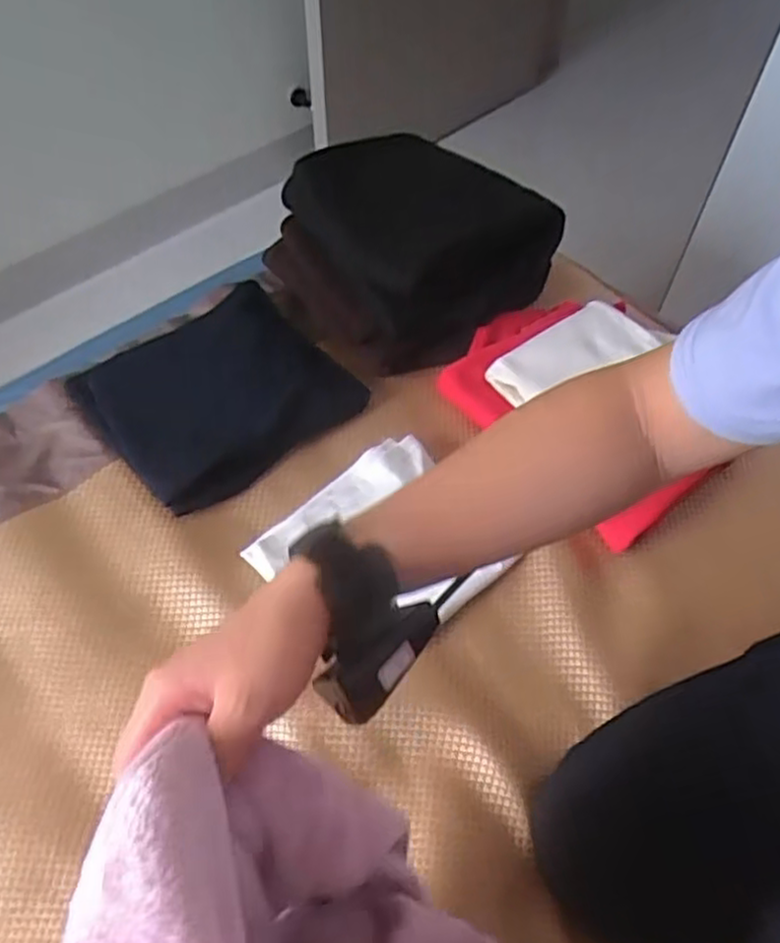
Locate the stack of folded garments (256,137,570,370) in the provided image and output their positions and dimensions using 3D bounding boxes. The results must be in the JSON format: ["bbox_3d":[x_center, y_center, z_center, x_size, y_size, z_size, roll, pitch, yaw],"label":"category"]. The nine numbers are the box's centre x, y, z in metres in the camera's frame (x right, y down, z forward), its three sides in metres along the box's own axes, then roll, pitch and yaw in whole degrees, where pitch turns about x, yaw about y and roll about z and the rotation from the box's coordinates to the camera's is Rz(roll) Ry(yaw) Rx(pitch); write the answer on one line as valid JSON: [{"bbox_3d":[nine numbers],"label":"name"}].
[{"bbox_3d":[0.024,-0.255,0.807,0.288,0.146,0.216,-23,58,-16],"label":"stack of folded garments"}]

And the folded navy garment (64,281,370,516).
[{"bbox_3d":[-0.181,-0.089,0.771,0.244,0.047,0.215,-36,64,-22],"label":"folded navy garment"}]

